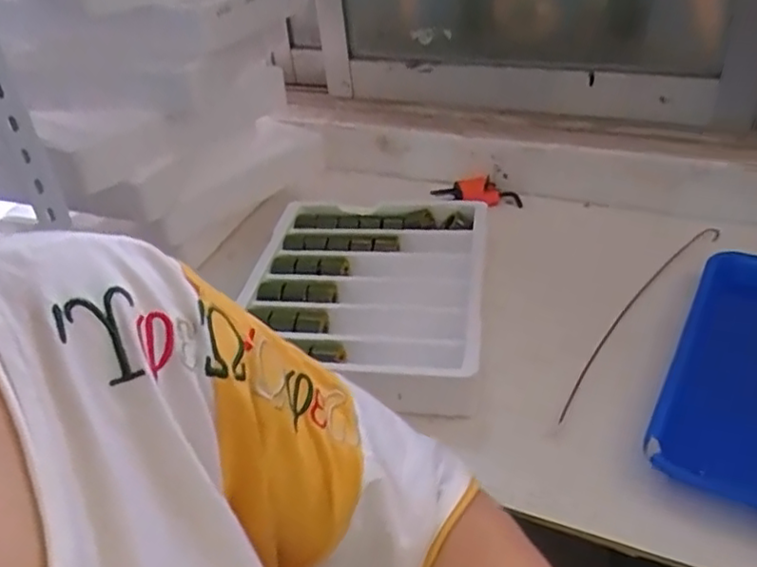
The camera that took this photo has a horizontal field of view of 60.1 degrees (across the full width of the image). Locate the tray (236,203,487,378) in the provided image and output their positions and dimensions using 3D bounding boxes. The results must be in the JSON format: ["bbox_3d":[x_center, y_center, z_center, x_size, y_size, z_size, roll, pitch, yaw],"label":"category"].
[{"bbox_3d":[-0.016,-0.005,0.719,0.248,0.028,0.299,1,36,10],"label":"tray"}]

